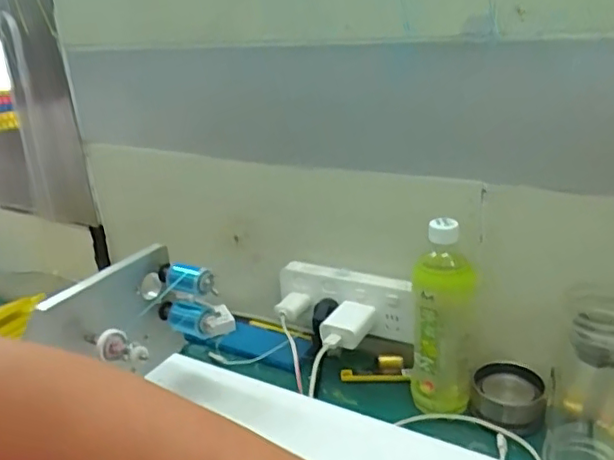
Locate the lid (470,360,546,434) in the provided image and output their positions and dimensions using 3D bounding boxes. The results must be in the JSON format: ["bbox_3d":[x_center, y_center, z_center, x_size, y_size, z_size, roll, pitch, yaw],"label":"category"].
[{"bbox_3d":[0.218,0.177,0.625,0.072,0.032,0.069,4,24,20],"label":"lid"}]

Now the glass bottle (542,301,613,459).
[{"bbox_3d":[0.271,0.140,0.536,0.077,0.171,0.095,8,26,26],"label":"glass bottle"}]

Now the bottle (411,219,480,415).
[{"bbox_3d":[0.145,0.094,0.619,0.063,0.210,0.059,-1,23,8],"label":"bottle"}]

